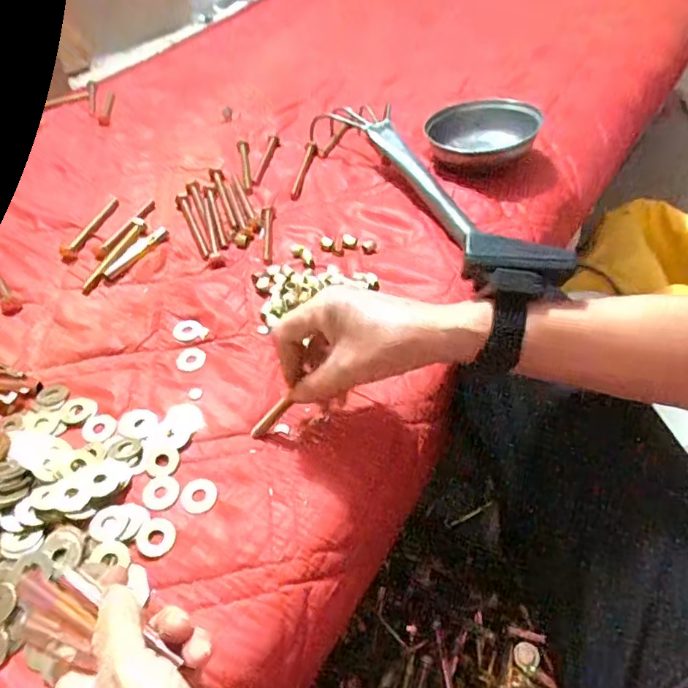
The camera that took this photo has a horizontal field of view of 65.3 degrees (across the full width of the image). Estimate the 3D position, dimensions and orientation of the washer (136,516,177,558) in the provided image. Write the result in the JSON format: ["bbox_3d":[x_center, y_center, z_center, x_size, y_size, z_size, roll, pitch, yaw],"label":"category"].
[{"bbox_3d":[-0.126,0.128,0.359,0.024,0.004,0.026,-1,48,1],"label":"washer"}]

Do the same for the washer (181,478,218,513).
[{"bbox_3d":[-0.103,0.107,0.380,0.026,0.004,0.025,-1,48,1],"label":"washer"}]

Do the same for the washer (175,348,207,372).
[{"bbox_3d":[-0.133,0.013,0.466,0.026,0.004,0.026,-1,48,1],"label":"washer"}]

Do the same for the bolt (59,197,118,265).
[{"bbox_3d":[-0.274,-0.125,0.578,0.020,0.009,0.110,7,49,8],"label":"bolt"}]

